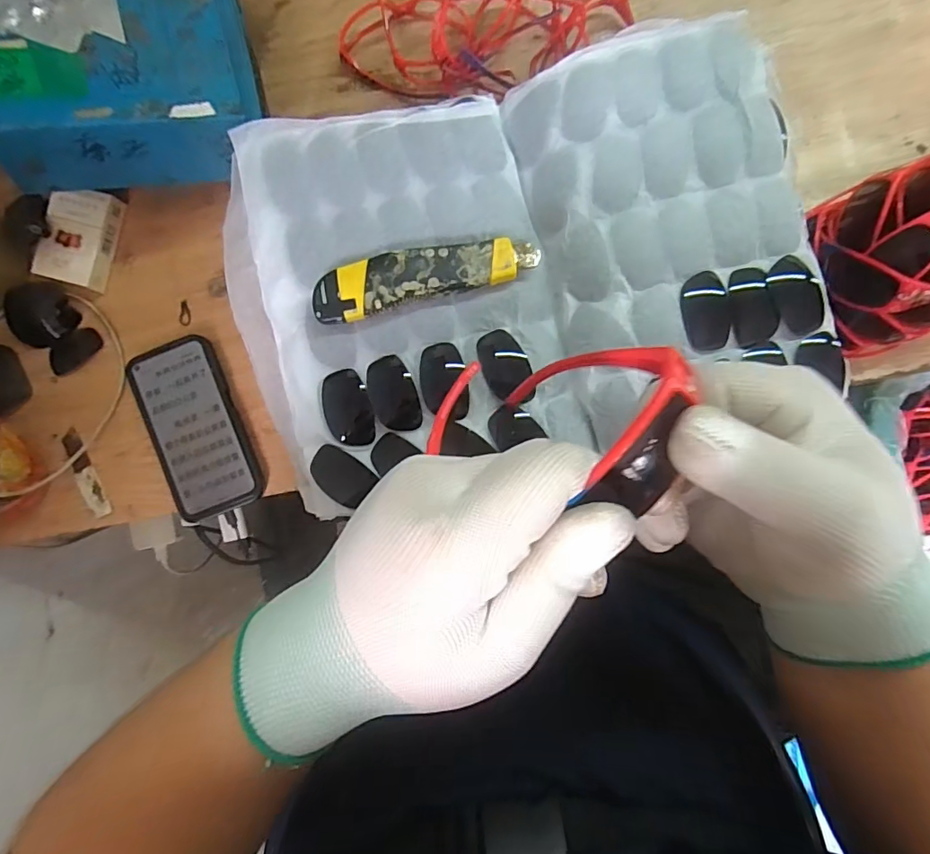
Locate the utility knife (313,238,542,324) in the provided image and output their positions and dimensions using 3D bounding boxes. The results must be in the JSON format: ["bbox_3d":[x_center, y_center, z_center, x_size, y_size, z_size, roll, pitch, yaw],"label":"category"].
[{"bbox_3d":[-0.027,-0.107,0.352,0.155,0.021,0.038,-15,89,1],"label":"utility knife"}]

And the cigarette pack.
[{"bbox_3d":[-0.357,-0.177,0.468,0.057,0.025,0.089,15,88,3],"label":"cigarette pack"}]

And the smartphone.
[{"bbox_3d":[-0.250,0.001,0.465,0.081,0.012,0.163,-22,87,1],"label":"smartphone"}]

